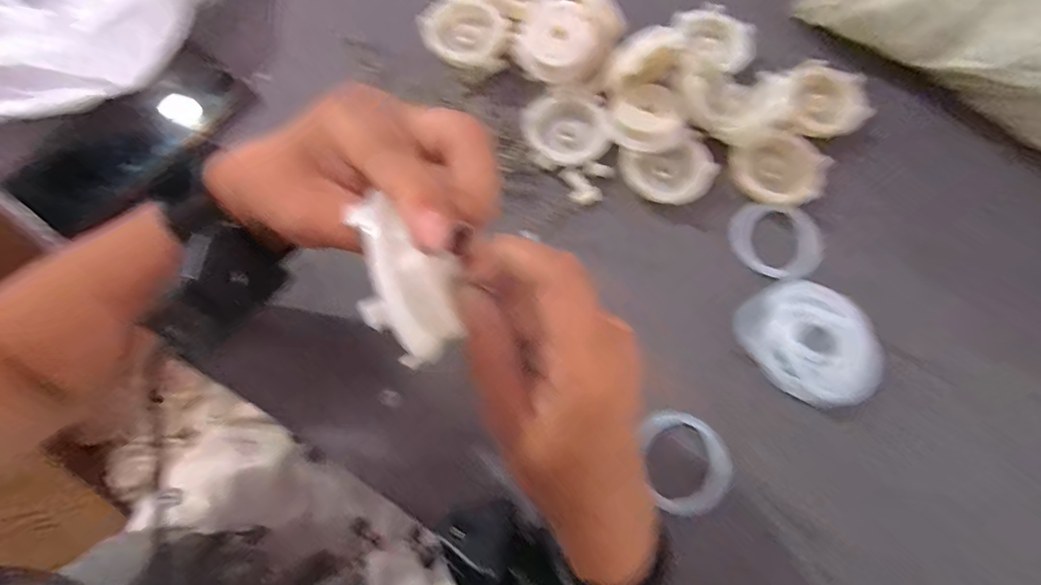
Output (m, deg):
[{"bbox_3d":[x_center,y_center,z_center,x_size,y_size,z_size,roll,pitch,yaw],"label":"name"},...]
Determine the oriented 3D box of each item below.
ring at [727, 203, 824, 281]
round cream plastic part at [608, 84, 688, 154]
[{"bbox_3d":[0.179,-0.036,0.327,0.058,0.004,0.050,8,89,15],"label":"ring"},{"bbox_3d":[0.090,-0.124,0.333,0.050,0.014,0.049,1,75,-2],"label":"round cream plastic part"}]

